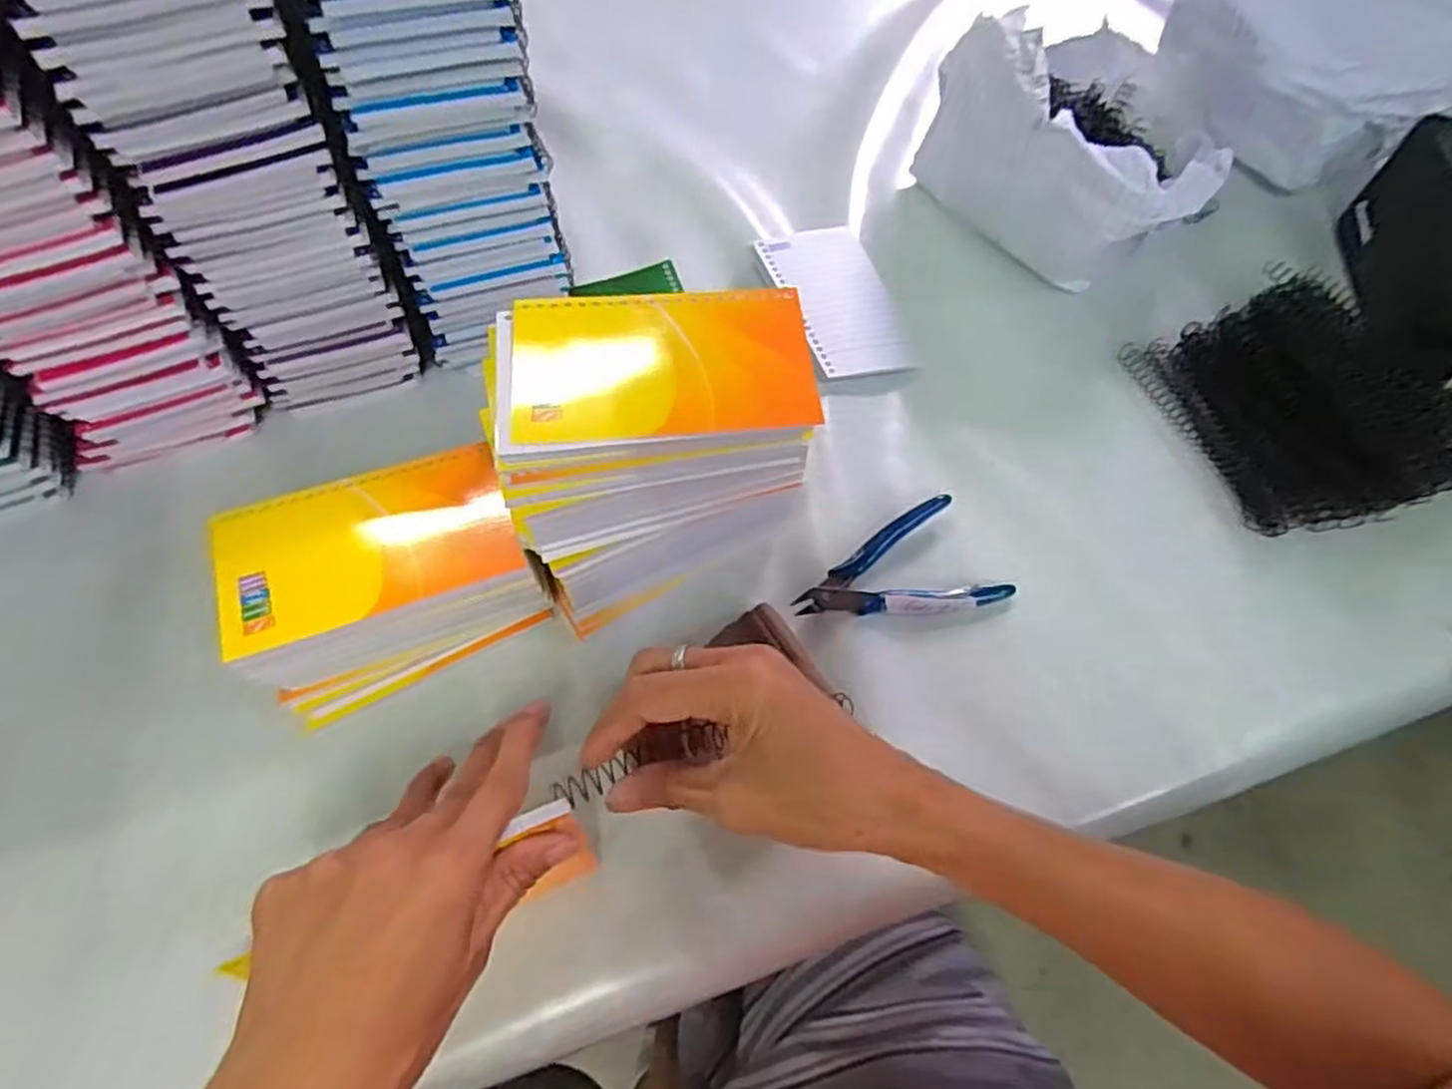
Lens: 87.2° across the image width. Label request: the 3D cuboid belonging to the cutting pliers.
[{"bbox_3d":[0.098,0.023,0.431,0.115,0.023,0.069,-27,65,-15],"label":"cutting pliers"}]

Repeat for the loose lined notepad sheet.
[{"bbox_3d":[0.078,-0.168,0.532,0.075,0.025,0.124,-17,63,-10],"label":"loose lined notepad sheet"}]

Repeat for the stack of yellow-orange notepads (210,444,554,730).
[{"bbox_3d":[-0.168,0.021,0.384,0.135,0.088,0.086,-23,64,-13],"label":"stack of yellow-orange notepads"}]

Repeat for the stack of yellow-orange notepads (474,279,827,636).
[{"bbox_3d":[-0.035,-0.042,0.392,0.146,0.148,0.097,-15,62,-11],"label":"stack of yellow-orange notepads"}]

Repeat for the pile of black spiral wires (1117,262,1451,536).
[{"bbox_3d":[0.376,-0.096,0.490,0.157,0.049,0.173,-16,63,-10],"label":"pile of black spiral wires"}]

